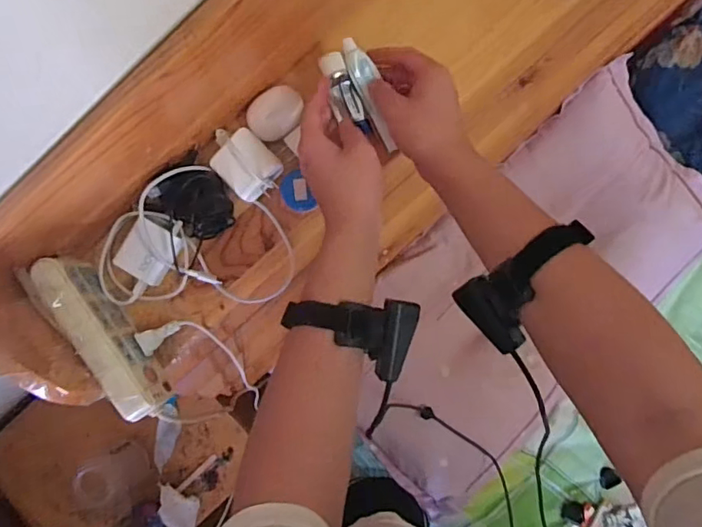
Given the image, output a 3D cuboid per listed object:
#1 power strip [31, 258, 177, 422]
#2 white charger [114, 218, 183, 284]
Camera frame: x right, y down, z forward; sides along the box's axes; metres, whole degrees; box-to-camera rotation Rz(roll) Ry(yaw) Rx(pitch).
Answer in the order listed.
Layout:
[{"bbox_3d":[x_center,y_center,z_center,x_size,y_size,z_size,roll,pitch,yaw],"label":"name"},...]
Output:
[{"bbox_3d":[-0.239,0.070,0.533,0.034,0.065,0.171,-33,89,0],"label":"power strip"},{"bbox_3d":[-0.205,-0.012,0.557,0.052,0.030,0.057,34,89,1],"label":"white charger"}]

